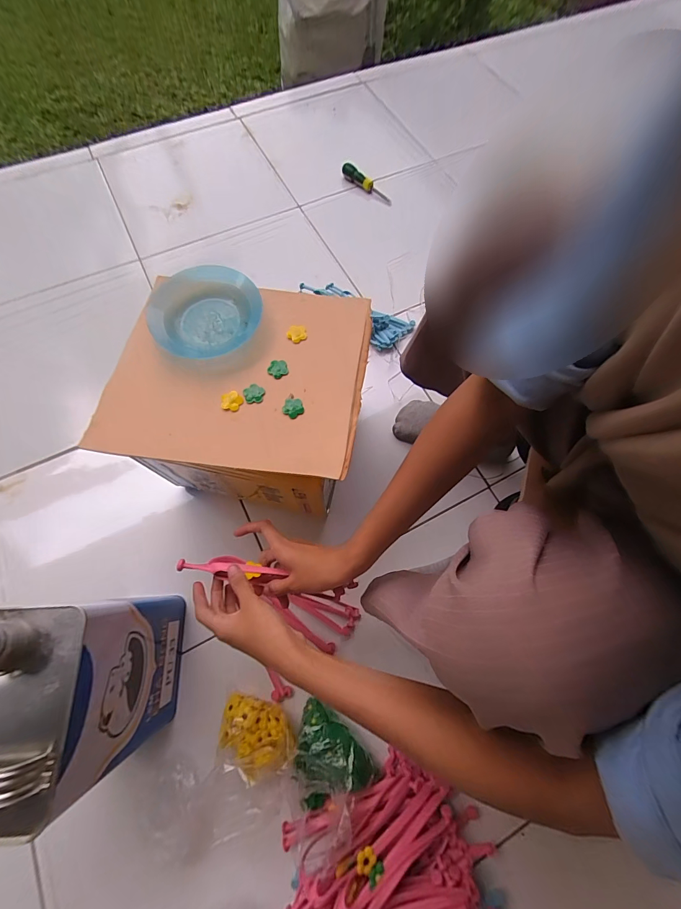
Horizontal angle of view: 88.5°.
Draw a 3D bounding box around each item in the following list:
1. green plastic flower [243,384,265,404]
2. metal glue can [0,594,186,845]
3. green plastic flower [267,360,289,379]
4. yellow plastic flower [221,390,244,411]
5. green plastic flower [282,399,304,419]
[{"bbox_3d":[-0.098,-0.069,0.399,0.022,0.004,0.021,-9,72,-4],"label":"green plastic flower"},{"bbox_3d":[-0.287,0.257,0.397,0.113,0.259,0.169,-2,70,-2],"label":"metal glue can"},{"bbox_3d":[-0.073,-0.100,0.407,0.023,0.005,0.022,-11,72,-5],"label":"green plastic flower"},{"bbox_3d":[-0.123,-0.060,0.392,0.022,0.004,0.023,0,71,-1],"label":"yellow plastic flower"},{"bbox_3d":[-0.053,-0.052,0.388,0.023,0.004,0.023,-16,73,-7],"label":"green plastic flower"}]

